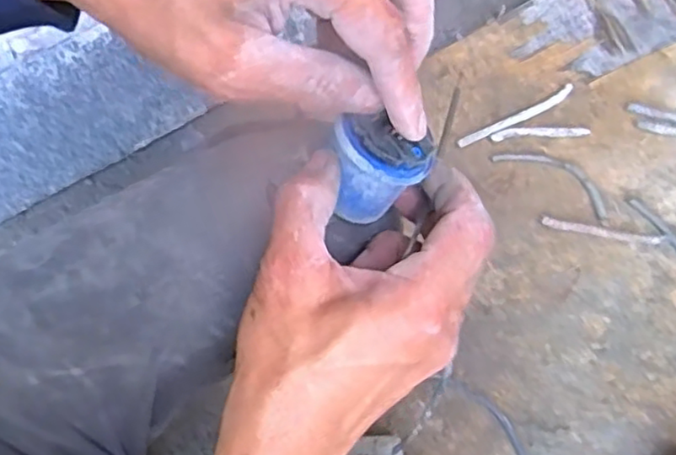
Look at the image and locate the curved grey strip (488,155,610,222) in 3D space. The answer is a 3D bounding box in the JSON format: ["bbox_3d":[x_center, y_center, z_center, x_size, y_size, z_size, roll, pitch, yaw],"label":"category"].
[{"bbox_3d":[0.265,-0.065,0.801,0.147,0.008,0.046,33,77,9],"label":"curved grey strip"}]

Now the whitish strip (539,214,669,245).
[{"bbox_3d":[0.310,0.004,0.777,0.140,0.010,0.015,11,75,3],"label":"whitish strip"}]

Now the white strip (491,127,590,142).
[{"bbox_3d":[0.255,-0.120,0.835,0.119,0.006,0.017,-2,75,0],"label":"white strip"}]

